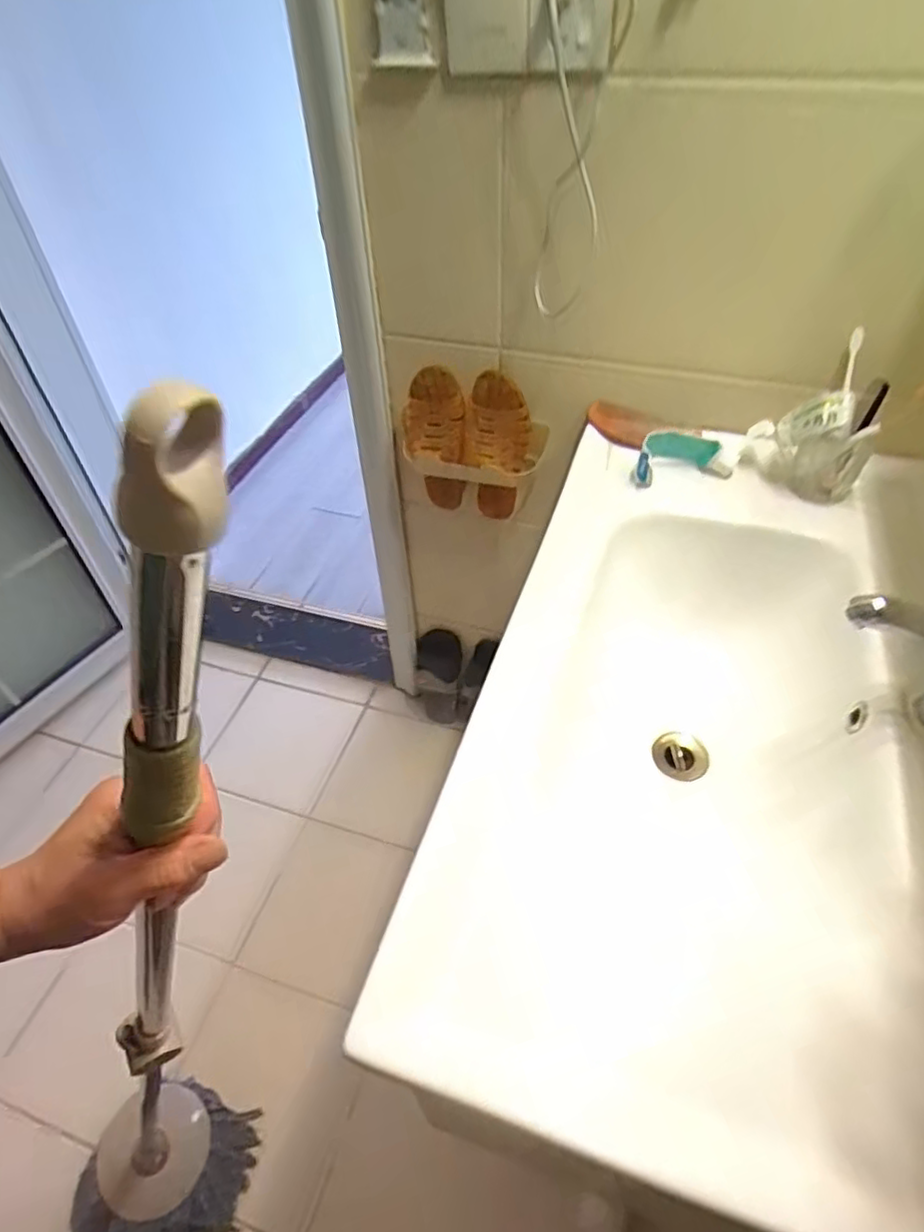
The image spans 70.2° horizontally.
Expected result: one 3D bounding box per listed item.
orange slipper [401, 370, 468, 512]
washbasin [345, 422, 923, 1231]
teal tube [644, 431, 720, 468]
[{"bbox_3d":[-0.045,-0.260,1.013,0.107,0.229,0.053,20,48,19],"label":"orange slipper"},{"bbox_3d":[0.273,0.114,0.658,0.459,0.203,0.757,12,46,13],"label":"washbasin"},{"bbox_3d":[0.276,-0.210,0.837,0.088,0.039,0.027,1,45,1],"label":"teal tube"}]

